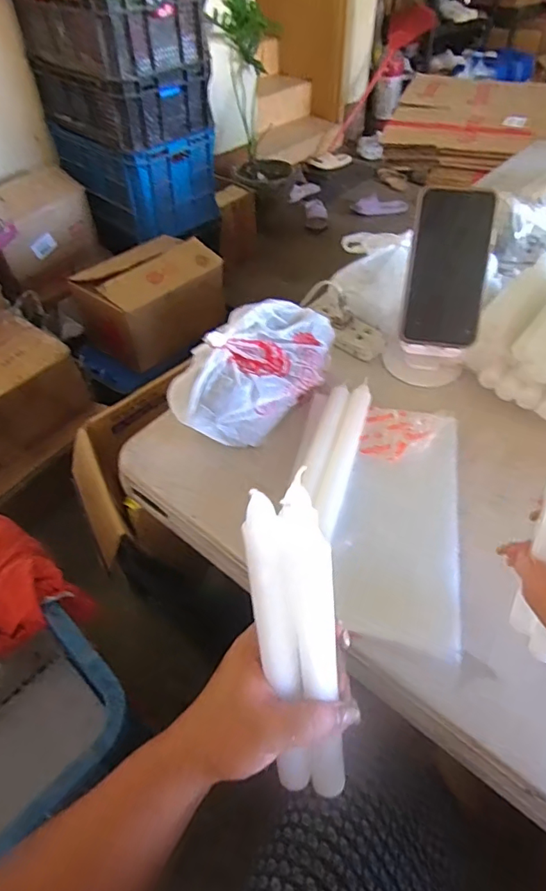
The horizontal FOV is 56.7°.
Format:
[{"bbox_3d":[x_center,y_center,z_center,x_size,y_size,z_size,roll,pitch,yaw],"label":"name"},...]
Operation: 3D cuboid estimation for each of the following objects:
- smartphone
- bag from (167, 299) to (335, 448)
[{"bbox_3d":[0.180,-0.181,0.520,0.074,0.153,0.012,8,7,8],"label":"smartphone"},{"bbox_3d":[-0.021,-0.078,0.540,0.203,0.079,0.105,-37,58,-26],"label":"bag"}]

